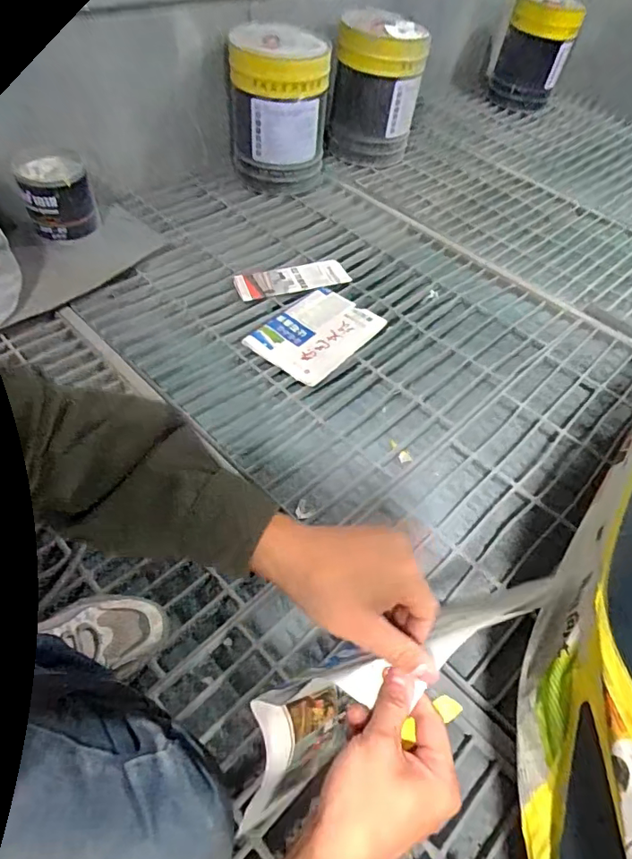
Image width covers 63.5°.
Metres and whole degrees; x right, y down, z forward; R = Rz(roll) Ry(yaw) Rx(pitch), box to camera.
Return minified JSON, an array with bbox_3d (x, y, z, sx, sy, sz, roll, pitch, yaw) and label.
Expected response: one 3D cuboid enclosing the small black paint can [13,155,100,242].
[{"bbox_3d":[-0.574,-0.526,1.144,0.138,0.157,0.117,-14,53,-16],"label":"small black paint can"}]

